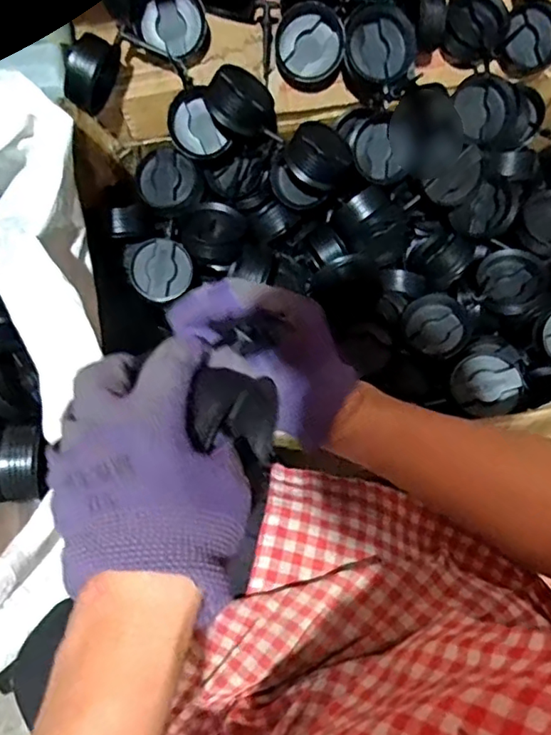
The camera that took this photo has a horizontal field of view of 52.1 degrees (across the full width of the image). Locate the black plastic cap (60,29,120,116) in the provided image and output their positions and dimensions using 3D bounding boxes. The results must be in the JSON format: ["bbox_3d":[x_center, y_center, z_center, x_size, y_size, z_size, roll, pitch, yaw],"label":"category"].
[{"bbox_3d":[-0.190,-0.309,0.583,0.032,0.054,0.068,21,76,5],"label":"black plastic cap"}]

